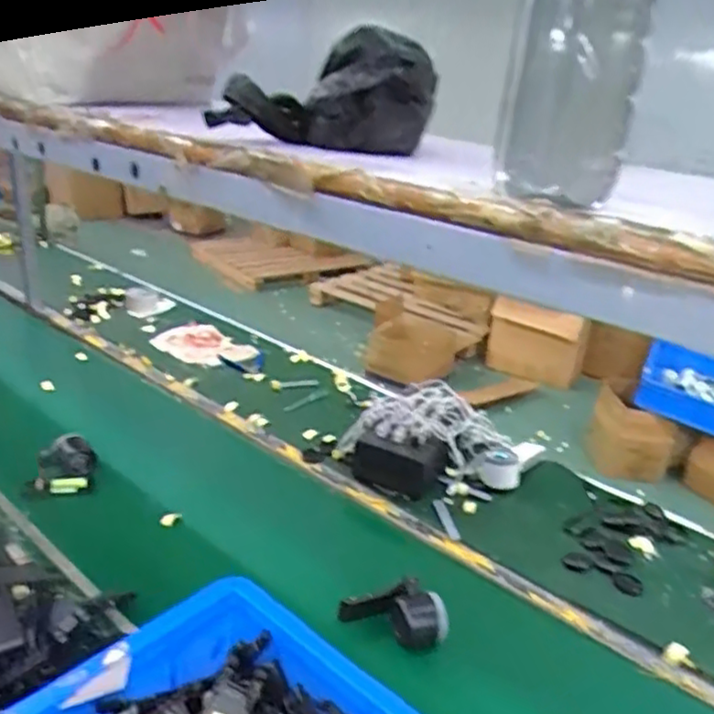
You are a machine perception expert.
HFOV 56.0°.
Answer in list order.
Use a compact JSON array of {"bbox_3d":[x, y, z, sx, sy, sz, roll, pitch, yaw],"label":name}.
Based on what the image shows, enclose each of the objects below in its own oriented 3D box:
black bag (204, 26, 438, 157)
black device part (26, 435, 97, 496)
[{"bbox_3d":[-0.022,-0.201,0.508,0.160,0.084,0.070,4,24,-2],"label":"black bag"},{"bbox_3d":[-0.476,0.182,1.093,0.097,0.114,0.045,18,-6,-11],"label":"black device part"}]

